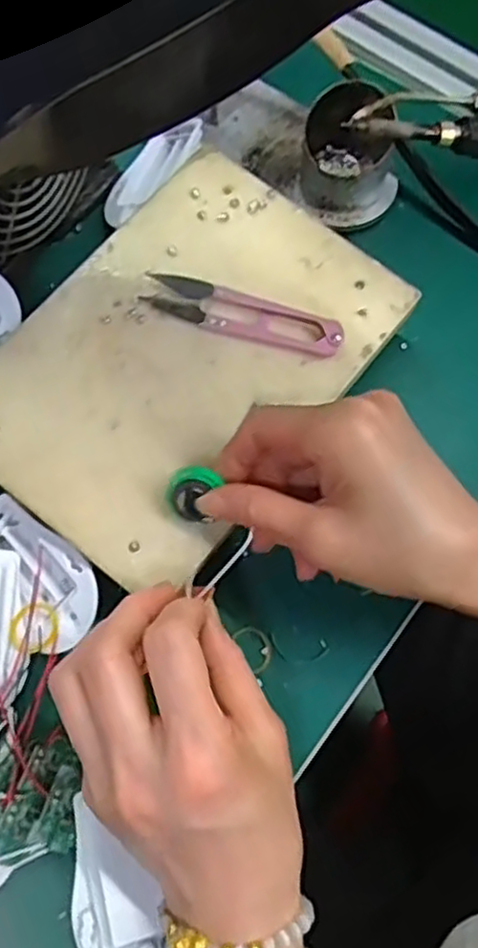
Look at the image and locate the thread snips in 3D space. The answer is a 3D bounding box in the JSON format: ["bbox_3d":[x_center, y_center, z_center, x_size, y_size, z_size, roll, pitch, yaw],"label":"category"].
[{"bbox_3d":[0.002,-0.081,0.361,0.101,0.008,0.022,17,72,6],"label":"thread snips"}]

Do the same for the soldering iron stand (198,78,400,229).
[{"bbox_3d":[0.040,-0.202,0.423,0.121,0.047,0.064,35,74,11],"label":"soldering iron stand"}]

